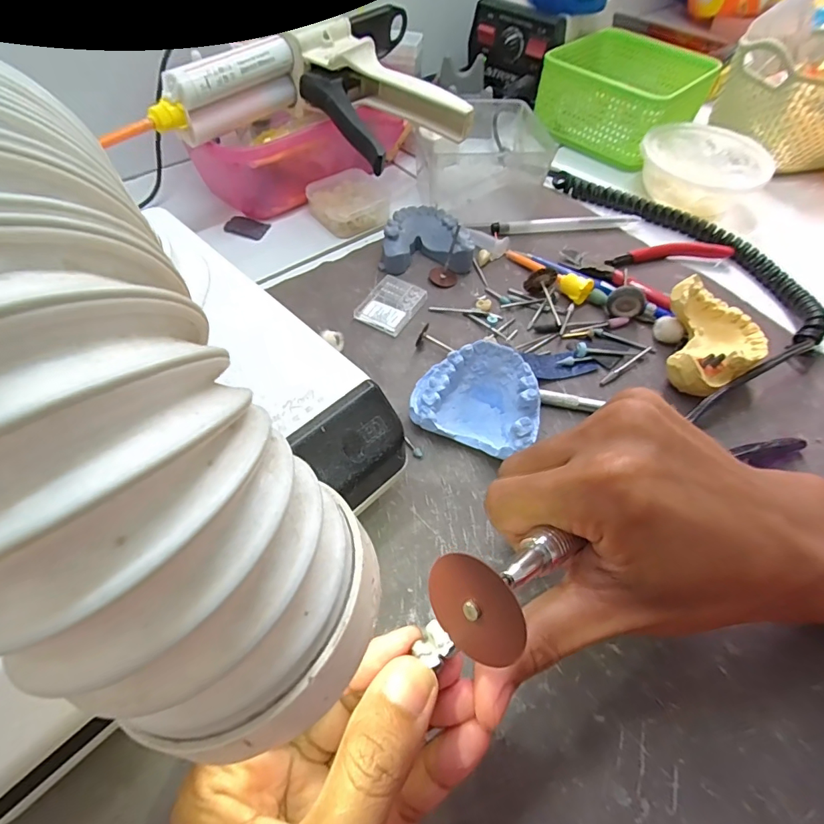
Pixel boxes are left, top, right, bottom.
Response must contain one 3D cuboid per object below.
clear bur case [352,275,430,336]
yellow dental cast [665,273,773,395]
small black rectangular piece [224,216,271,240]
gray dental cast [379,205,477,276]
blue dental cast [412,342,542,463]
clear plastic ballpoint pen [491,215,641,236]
[{"bbox_3d":[-0.014,-0.075,0.325,0.035,0.007,0.045,27,59,15],"label":"clear bur case"},{"bbox_3d":[0.189,-0.040,0.294,0.057,0.036,0.070,11,57,5],"label":"yellow dental cast"},{"bbox_3d":[-0.133,-0.148,0.377,0.032,0.004,0.021,13,57,6],"label":"small black rectangular piece"},{"bbox_3d":[0.012,-0.130,0.354,0.066,0.022,0.055,2,56,-1],"label":"gray dental cast"},{"bbox_3d":[0.038,-0.006,0.262,0.068,0.037,0.051,22,58,12],"label":"blue dental cast"},{"bbox_3d":[0.126,-0.156,0.388,0.122,0.009,0.010,-6,57,-6],"label":"clear plastic ballpoint pen"}]

